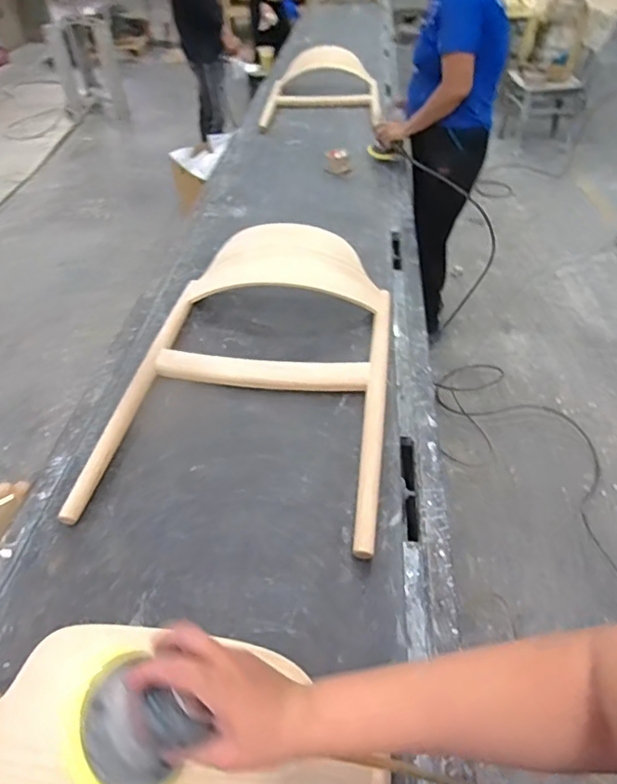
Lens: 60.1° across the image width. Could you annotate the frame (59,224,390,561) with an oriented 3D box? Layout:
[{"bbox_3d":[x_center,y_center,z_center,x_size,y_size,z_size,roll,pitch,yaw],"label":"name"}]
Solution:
[{"bbox_3d":[-0.098,-0.072,1.062,0.521,0.130,0.761,6,46,7],"label":"frame"}]

